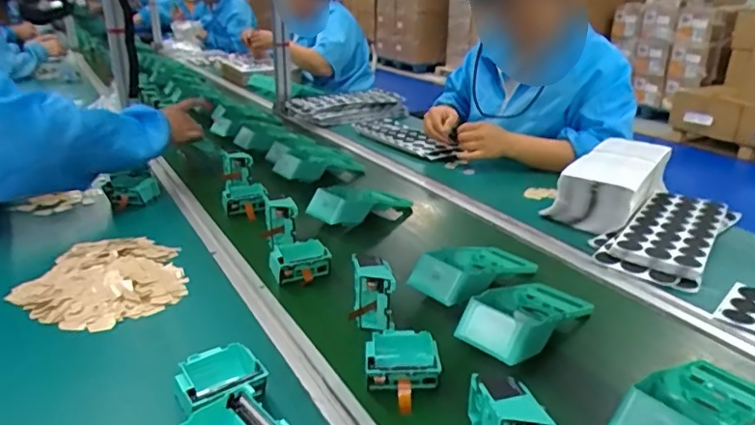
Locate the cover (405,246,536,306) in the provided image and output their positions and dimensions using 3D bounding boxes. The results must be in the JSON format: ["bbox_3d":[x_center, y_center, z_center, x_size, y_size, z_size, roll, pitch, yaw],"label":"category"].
[{"bbox_3d":[0.134,0.075,0.744,0.186,0.053,0.101,-17,28,-36],"label":"cover"}]

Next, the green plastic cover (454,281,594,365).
[{"bbox_3d":[0.177,0.118,0.641,0.183,0.052,0.093,-20,30,-40],"label":"green plastic cover"}]

